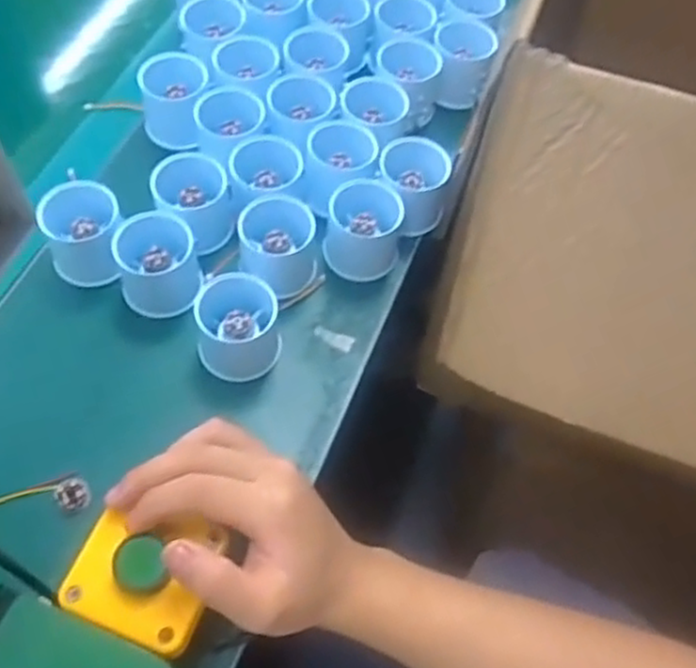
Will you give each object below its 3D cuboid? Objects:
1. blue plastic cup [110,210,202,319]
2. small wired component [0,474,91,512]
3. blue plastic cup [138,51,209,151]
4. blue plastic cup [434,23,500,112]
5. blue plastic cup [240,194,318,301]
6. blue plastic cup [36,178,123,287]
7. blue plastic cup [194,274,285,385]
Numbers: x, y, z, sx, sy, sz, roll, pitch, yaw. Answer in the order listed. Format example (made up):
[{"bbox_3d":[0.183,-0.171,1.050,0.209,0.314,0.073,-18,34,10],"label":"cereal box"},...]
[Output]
[{"bbox_3d":[-0.131,-0.048,0.510,0.053,0.044,0.061,-15,62,-12],"label":"blue plastic cup"},{"bbox_3d":[-0.194,0.100,0.424,0.089,0.006,0.021,-12,60,-30],"label":"small wired component"},{"bbox_3d":[-0.135,-0.182,0.581,0.051,0.048,0.053,2,60,-3],"label":"blue plastic cup"},{"bbox_3d":[0.097,-0.233,0.633,0.050,0.051,0.057,17,60,6],"label":"blue plastic cup"},{"bbox_3d":[-0.048,-0.059,0.522,0.052,0.051,0.057,2,60,-3],"label":"blue plastic cup"},{"bbox_3d":[-0.184,-0.068,0.514,0.048,0.052,0.051,2,60,-3],"label":"blue plastic cup"},{"bbox_3d":[-0.072,-0.004,0.491,0.054,0.042,0.062,-8,61,-8],"label":"blue plastic cup"}]

